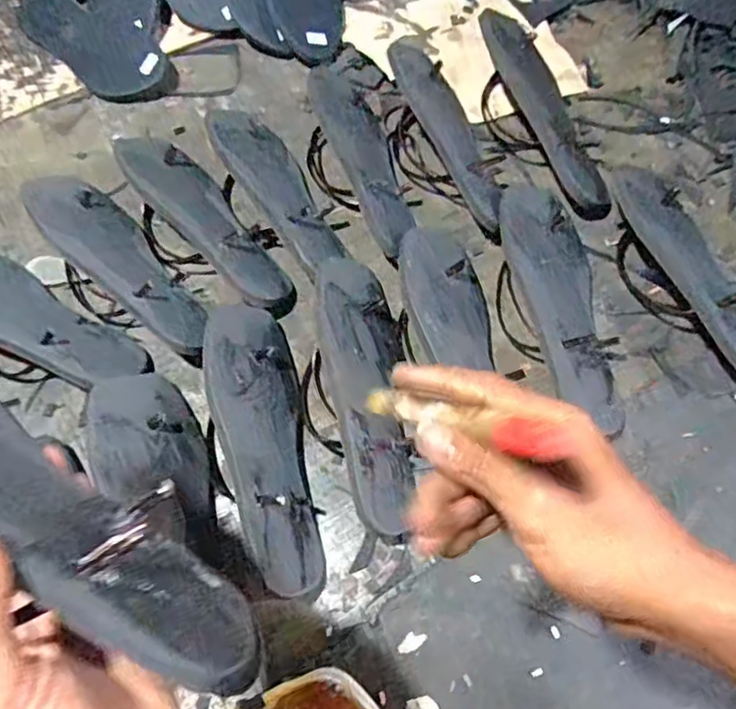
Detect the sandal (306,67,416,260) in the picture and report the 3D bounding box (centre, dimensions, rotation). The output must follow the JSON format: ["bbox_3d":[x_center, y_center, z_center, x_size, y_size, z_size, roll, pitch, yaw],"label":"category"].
[{"bbox_3d":[-0.004,-0.203,0.685,0.081,0.030,0.247,-7,65,-40],"label":"sandal"}]

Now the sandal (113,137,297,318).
[{"bbox_3d":[-0.164,-0.131,0.651,0.080,0.032,0.238,-29,71,-41],"label":"sandal"}]

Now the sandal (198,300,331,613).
[{"bbox_3d":[-0.092,0.079,0.558,0.036,0.092,0.258,-30,63,37],"label":"sandal"}]

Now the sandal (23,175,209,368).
[{"bbox_3d":[-0.232,-0.080,0.636,0.250,0.044,0.098,43,39,13],"label":"sandal"}]

